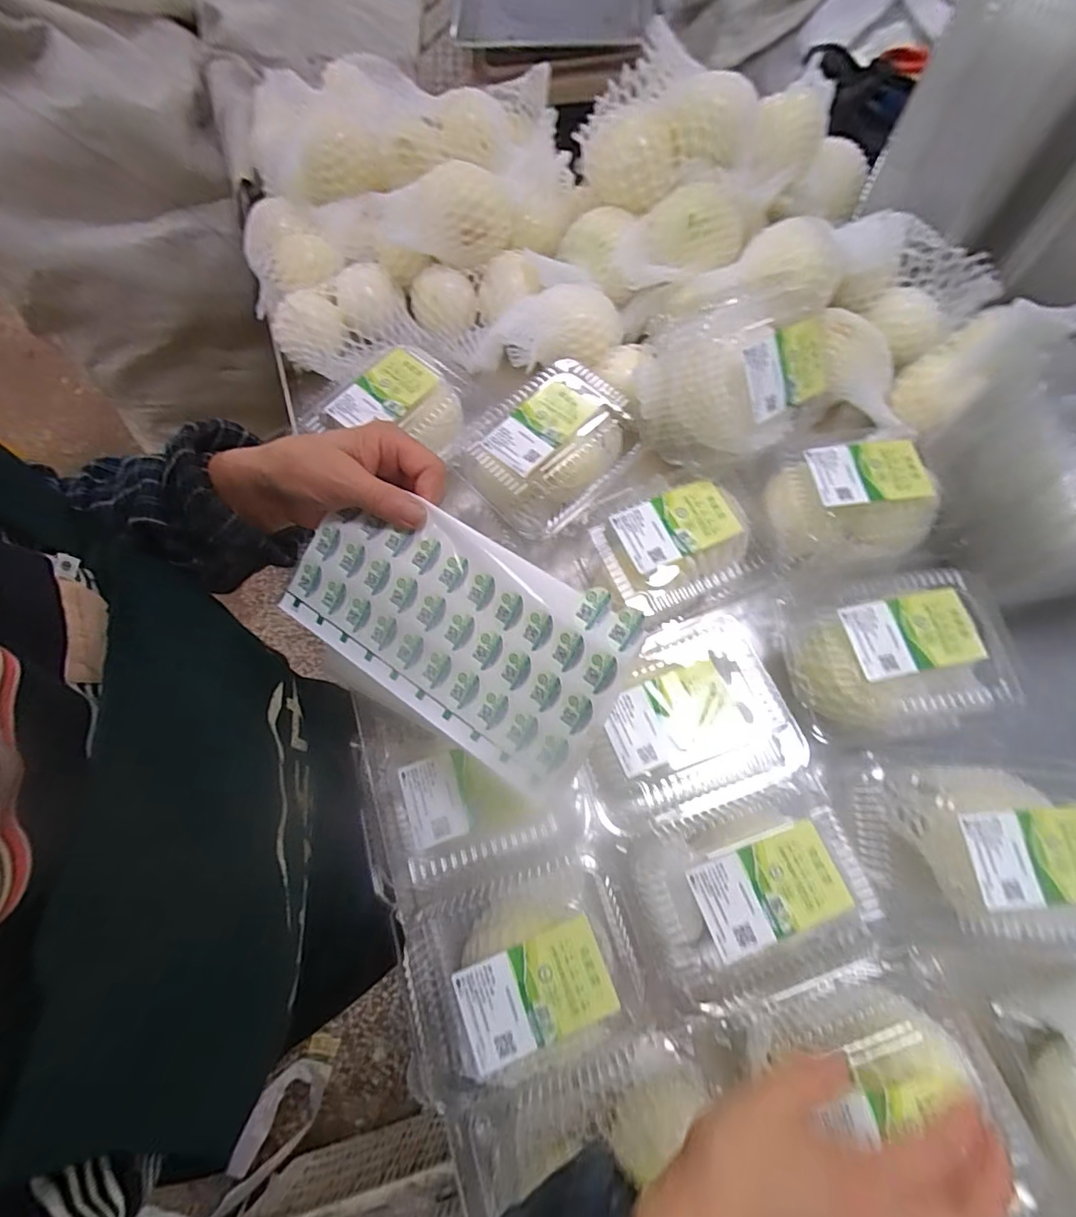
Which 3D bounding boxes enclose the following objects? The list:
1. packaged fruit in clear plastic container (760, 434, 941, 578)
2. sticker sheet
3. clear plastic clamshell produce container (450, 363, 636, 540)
[{"bbox_3d":[0.289,-0.098,0.501,0.158,0.072,0.127,-5,73,0],"label":"packaged fruit in clear plastic container"},{"bbox_3d":[-0.052,0.005,0.314,0.208,0.009,0.108,32,99,15],"label":"sticker sheet"},{"bbox_3d":[0.018,-0.158,0.533,0.164,0.085,0.129,-40,76,-10],"label":"clear plastic clamshell produce container"}]

